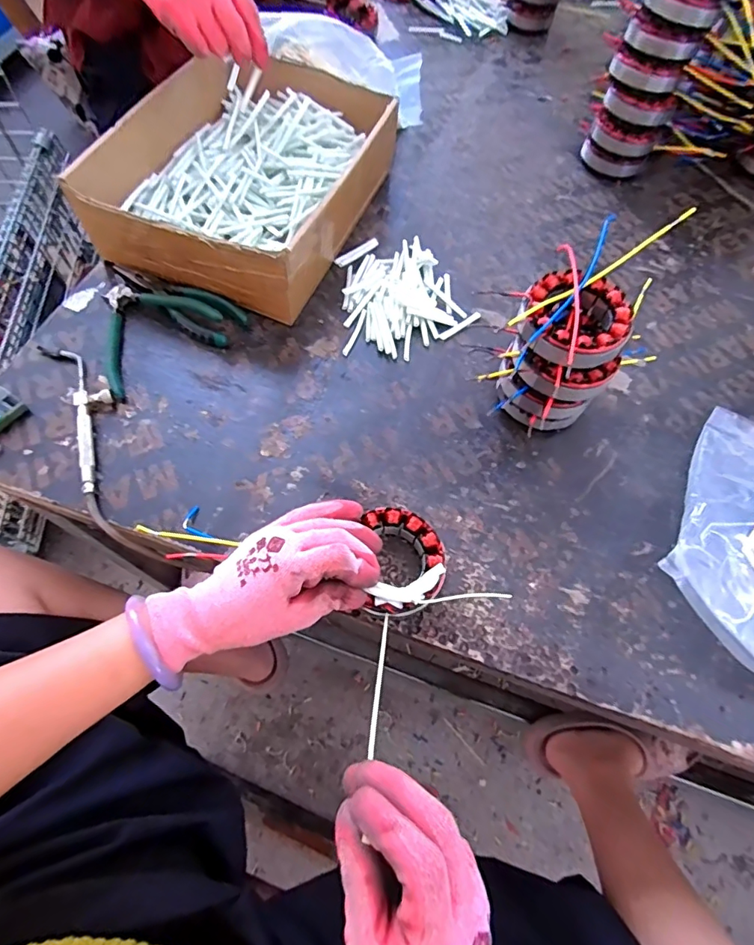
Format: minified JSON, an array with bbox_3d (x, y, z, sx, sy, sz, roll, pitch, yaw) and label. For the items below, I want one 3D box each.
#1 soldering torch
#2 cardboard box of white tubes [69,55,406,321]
[{"bbox_3d":[-0.271,-0.061,0.454,0.045,0.014,0.178,-25,67,-15],"label":"soldering torch"},{"bbox_3d":[-0.138,-0.343,0.559,0.237,0.101,0.335,20,64,7],"label":"cardboard box of white tubes"}]

